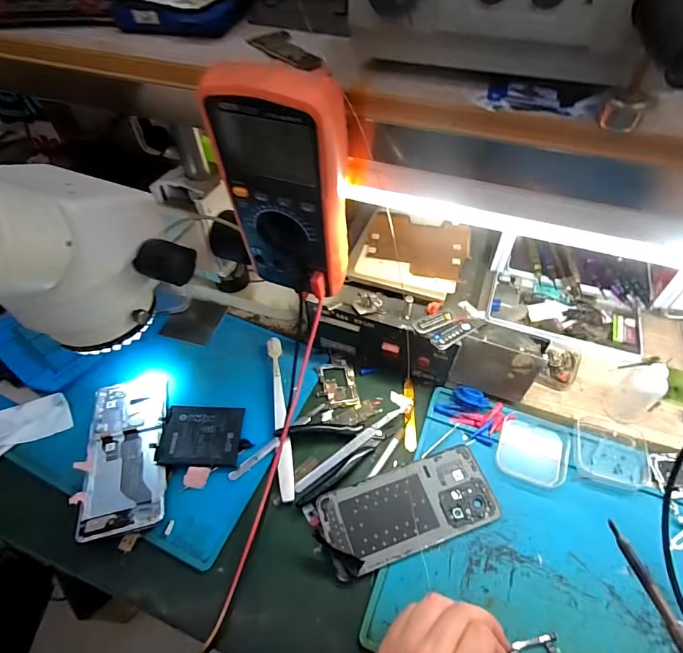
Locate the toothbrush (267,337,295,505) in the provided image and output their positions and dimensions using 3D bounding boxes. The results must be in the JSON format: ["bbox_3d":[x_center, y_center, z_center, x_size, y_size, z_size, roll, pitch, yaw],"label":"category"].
[{"bbox_3d":[-0.065,0.089,0.443,0.015,0.017,0.184,-8,51,-5],"label":"toothbrush"}]

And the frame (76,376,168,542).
[{"bbox_3d":[-0.217,0.121,0.422,0.073,0.011,0.164,-12,51,-8],"label":"frame"}]

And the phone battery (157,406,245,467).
[{"bbox_3d":[-0.142,0.111,0.426,0.078,0.004,0.062,3,53,-10],"label":"phone battery"}]

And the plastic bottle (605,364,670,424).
[{"bbox_3d":[0.302,0.066,0.423,0.043,0.070,0.034,-29,56,-20],"label":"plastic bottle"}]

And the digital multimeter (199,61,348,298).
[{"bbox_3d":[-0.040,-0.095,0.308,0.088,0.170,0.041,15,53,14],"label":"digital multimeter"}]

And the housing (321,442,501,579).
[{"bbox_3d":[0.063,0.166,0.382,0.155,0.008,0.071,-16,52,-11],"label":"housing"}]

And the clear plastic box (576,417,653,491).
[{"bbox_3d":[0.264,0.120,0.409,0.066,0.015,0.069,11,52,10],"label":"clear plastic box"}]

